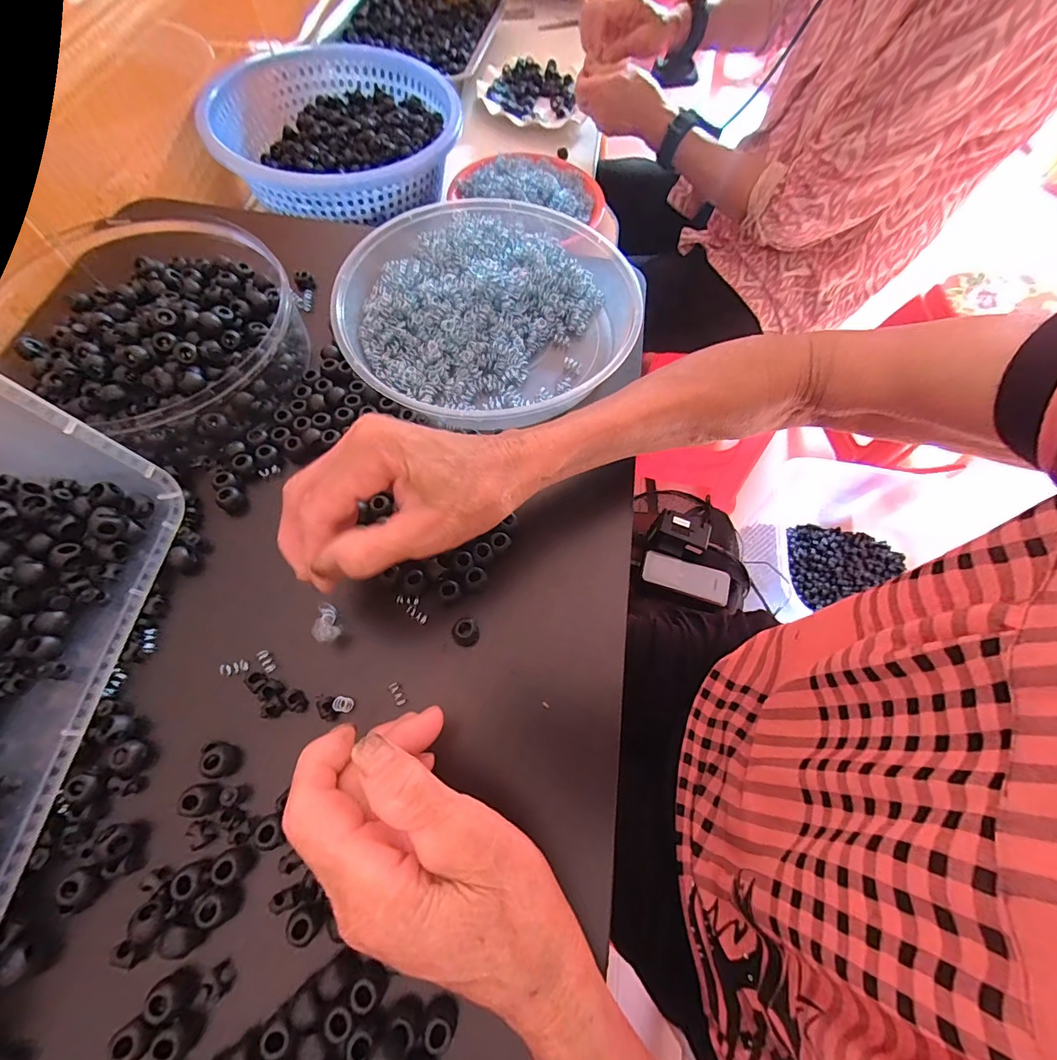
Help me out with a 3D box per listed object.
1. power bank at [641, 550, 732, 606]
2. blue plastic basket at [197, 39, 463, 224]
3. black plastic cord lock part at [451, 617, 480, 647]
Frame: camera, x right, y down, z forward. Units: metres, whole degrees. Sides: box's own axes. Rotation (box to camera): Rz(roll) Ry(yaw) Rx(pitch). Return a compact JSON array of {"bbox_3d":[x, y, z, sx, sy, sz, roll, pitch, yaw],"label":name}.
[{"bbox_3d":[0.238,0.069,0.698,0.133,0.016,0.053,15,66,4],"label":"power bank"},{"bbox_3d":[-0.216,-0.461,0.543,0.254,0.063,0.272,18,66,5],"label":"blue plastic basket"},{"bbox_3d":[-0.038,0.062,0.283,0.015,0.011,0.015,1,66,-3],"label":"black plastic cord lock part"}]

